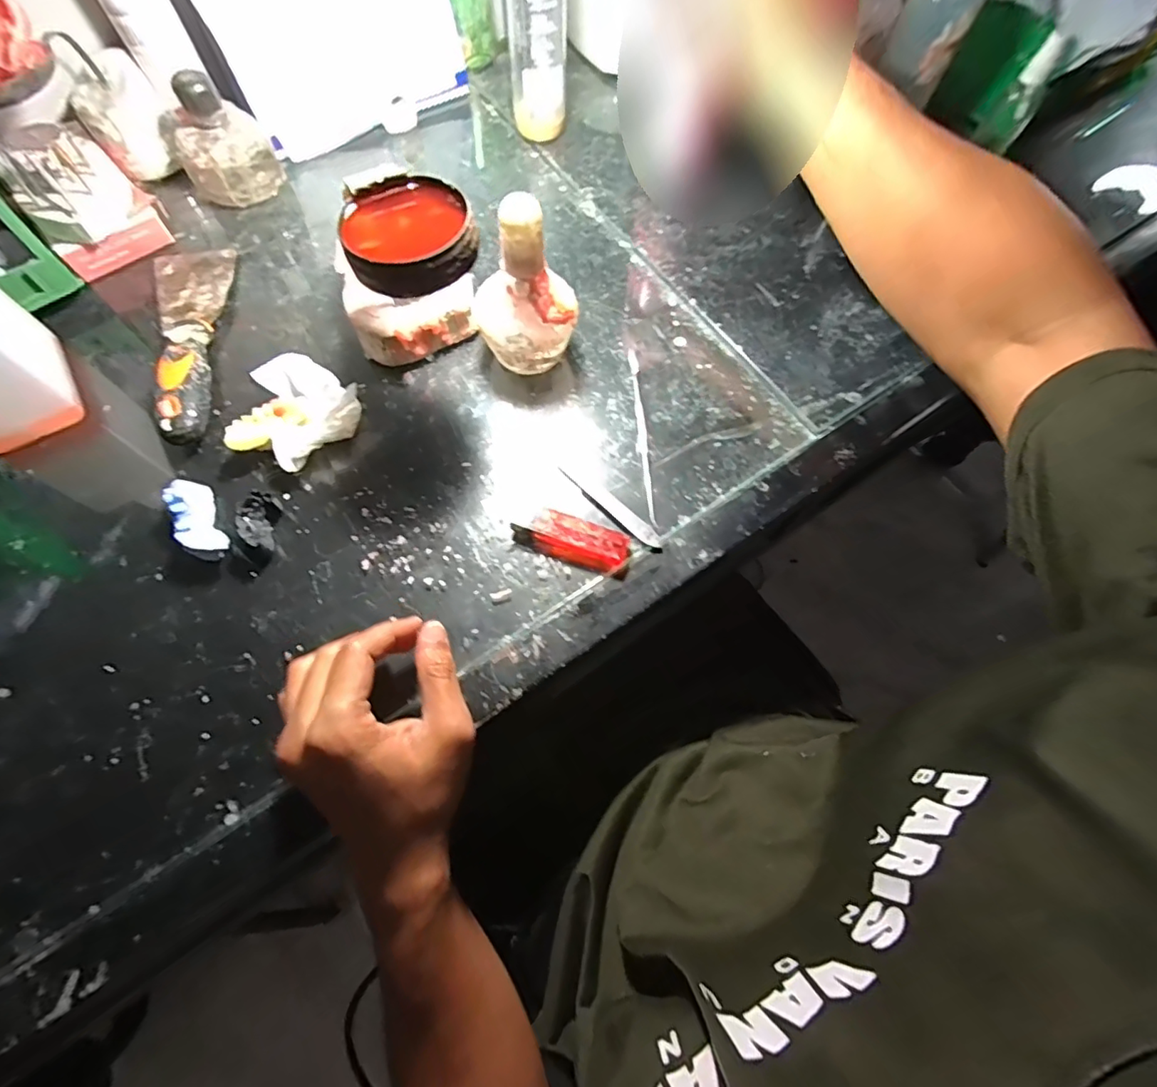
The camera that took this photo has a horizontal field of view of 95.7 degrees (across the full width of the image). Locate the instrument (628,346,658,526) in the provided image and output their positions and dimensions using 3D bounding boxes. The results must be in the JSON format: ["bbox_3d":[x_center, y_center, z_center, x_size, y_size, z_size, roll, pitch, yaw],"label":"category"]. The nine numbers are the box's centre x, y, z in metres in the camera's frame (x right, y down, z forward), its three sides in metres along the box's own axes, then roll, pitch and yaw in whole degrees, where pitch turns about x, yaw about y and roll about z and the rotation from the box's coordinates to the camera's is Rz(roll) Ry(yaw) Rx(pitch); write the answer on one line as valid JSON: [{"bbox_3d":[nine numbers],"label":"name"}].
[{"bbox_3d":[0.048,-0.086,0.402,0.009,0.006,0.155,-2,68,-3],"label":"instrument"}]

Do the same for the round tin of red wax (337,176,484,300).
[{"bbox_3d":[-0.097,-0.179,0.296,0.071,0.017,0.081,-20,70,-10],"label":"round tin of red wax"}]

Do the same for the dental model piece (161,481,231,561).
[{"bbox_3d":[-0.258,-0.017,0.355,0.022,0.025,0.058,-26,71,-12],"label":"dental model piece"}]

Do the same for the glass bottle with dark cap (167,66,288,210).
[{"bbox_3d":[-0.311,-0.350,0.458,0.075,0.086,0.071,-28,72,-13],"label":"glass bottle with dark cap"}]

